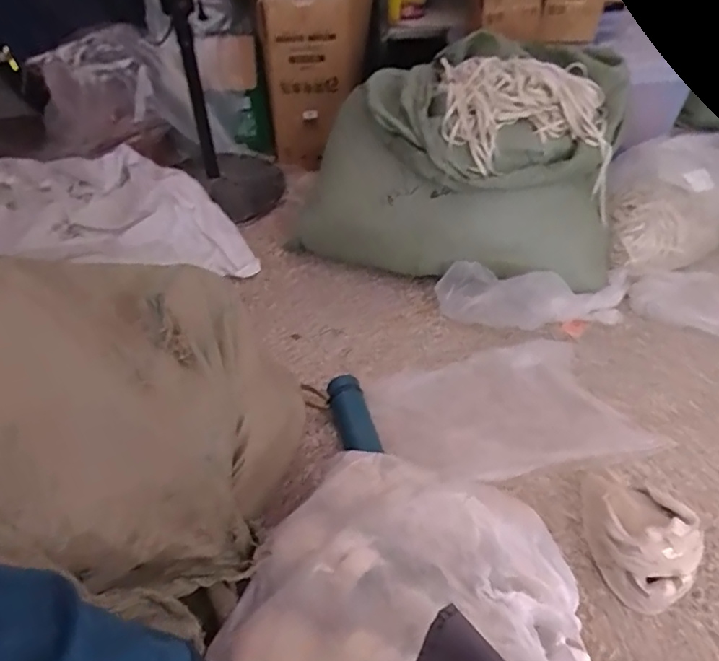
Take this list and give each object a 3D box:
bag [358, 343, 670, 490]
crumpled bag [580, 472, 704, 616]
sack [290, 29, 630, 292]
[{"bbox_3d":[0.268,0.135,1.018,0.480,0.079,0.257,-8,45,-7],"label":"bag"},{"bbox_3d":[0.410,0.288,0.823,0.114,0.128,0.204,-2,44,0],"label":"crumpled bag"},{"bbox_3d":[0.211,-0.370,1.222,0.667,0.391,0.344,9,45,10],"label":"sack"}]

